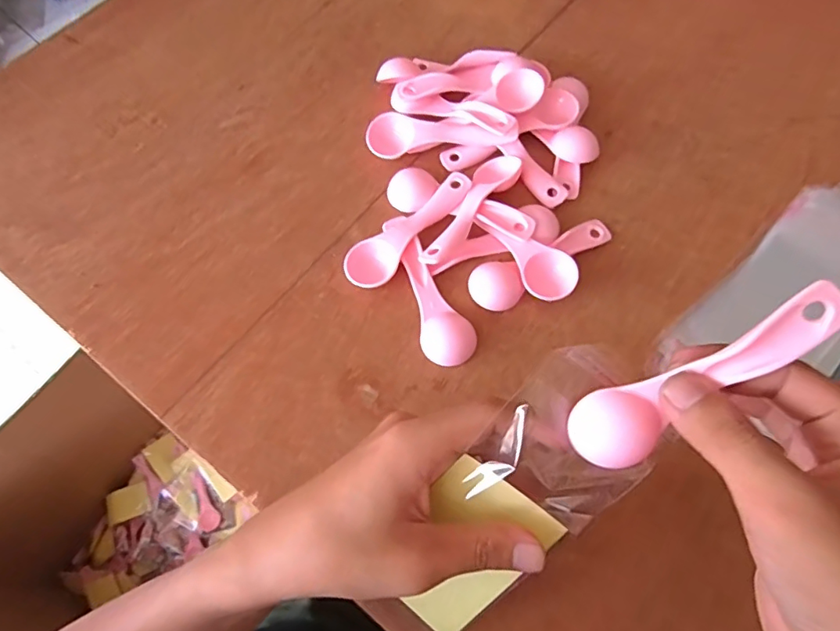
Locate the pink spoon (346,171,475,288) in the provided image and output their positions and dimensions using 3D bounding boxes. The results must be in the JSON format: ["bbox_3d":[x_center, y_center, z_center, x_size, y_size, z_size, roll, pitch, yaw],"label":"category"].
[{"bbox_3d":[-0.009,-0.062,0.373,0.034,0.017,0.112,37,71,14],"label":"pink spoon"}]

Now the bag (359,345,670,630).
[{"bbox_3d":[0.041,0.100,0.247,0.071,0.021,0.187,30,109,12],"label":"bag"}]

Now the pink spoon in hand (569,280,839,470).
[{"bbox_3d":[0.109,0.025,0.206,0.108,0.014,0.030,-40,68,25],"label":"pink spoon in hand"}]

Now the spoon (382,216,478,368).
[{"bbox_3d":[0.001,-0.017,0.354,0.035,0.016,0.109,-27,69,-12],"label":"spoon"}]

